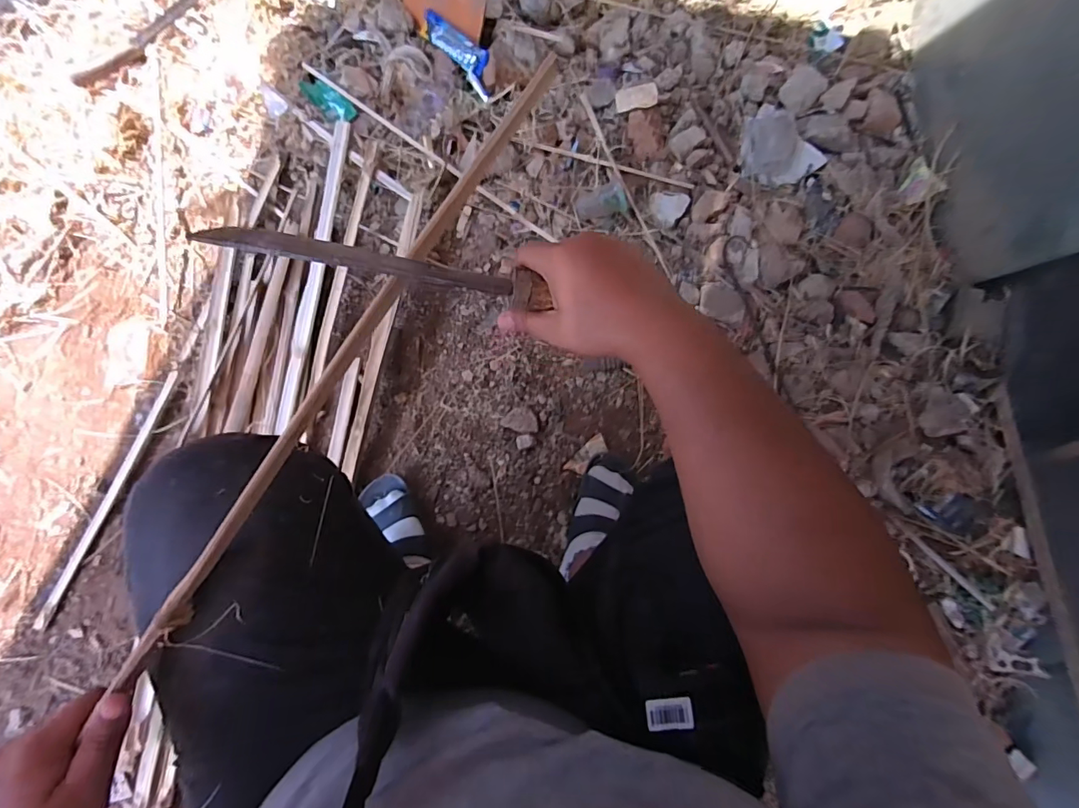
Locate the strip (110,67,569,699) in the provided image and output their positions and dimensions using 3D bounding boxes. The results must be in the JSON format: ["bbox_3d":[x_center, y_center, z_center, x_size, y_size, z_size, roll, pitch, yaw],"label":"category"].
[{"bbox_3d":[-0.143,-0.040,0.365,0.014,0.019,0.558,32,85,5],"label":"strip"}]

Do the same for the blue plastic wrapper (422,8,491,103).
[{"bbox_3d":[-0.152,-0.680,0.920,0.057,0.029,0.218,-38,78,-8],"label":"blue plastic wrapper"}]

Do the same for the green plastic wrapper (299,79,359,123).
[{"bbox_3d":[-0.408,-0.586,0.922,0.126,0.013,0.055,44,81,7],"label":"green plastic wrapper"}]

